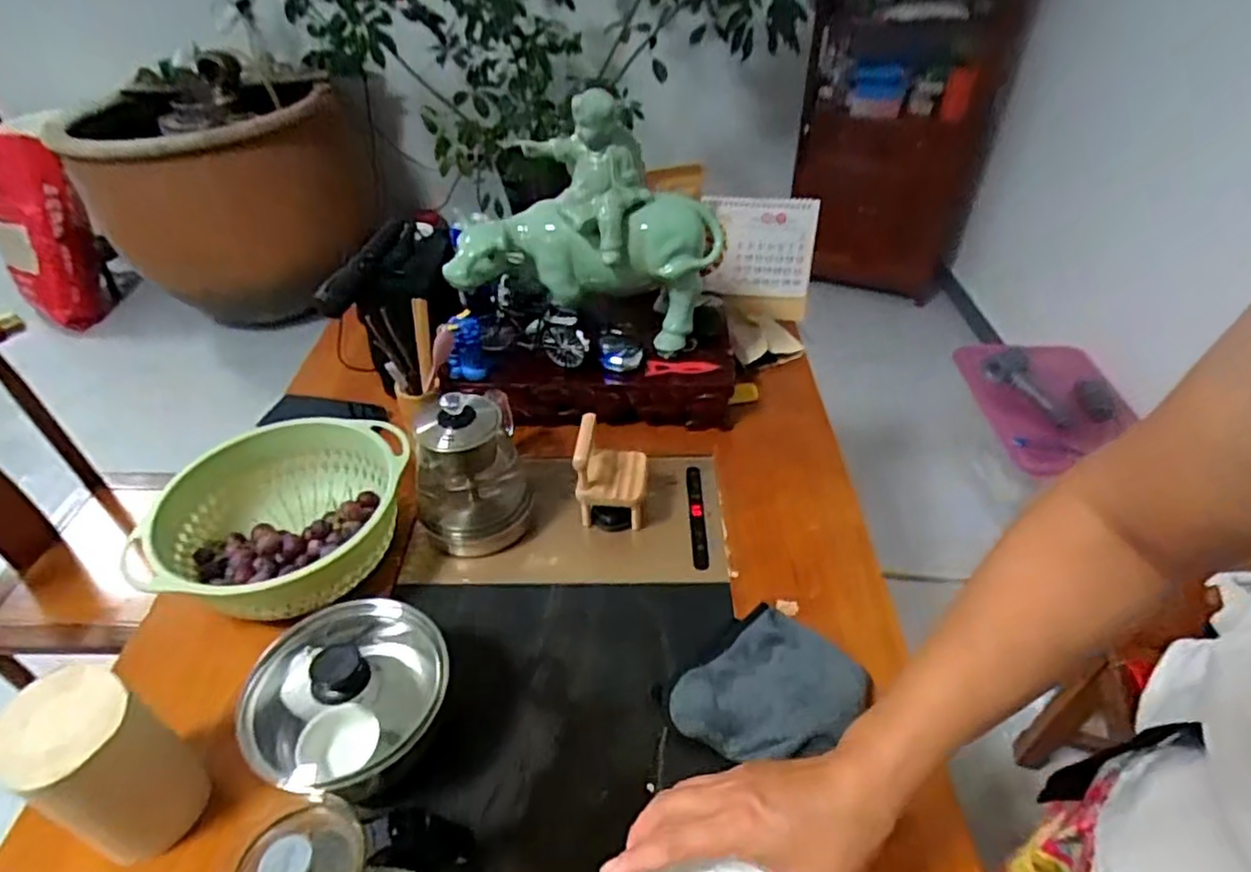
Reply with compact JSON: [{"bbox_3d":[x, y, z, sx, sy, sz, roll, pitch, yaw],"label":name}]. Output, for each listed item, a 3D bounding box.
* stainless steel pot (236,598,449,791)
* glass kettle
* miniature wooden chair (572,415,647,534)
[{"bbox_3d":[-0.232,0.231,0.574,0.154,0.128,0.159,-1,42,1],"label":"stainless steel pot"},{"bbox_3d":[-0.181,0.031,0.762,0.126,0.172,0.142,-14,43,-13],"label":"glass kettle"},{"bbox_3d":[-0.014,0.046,0.776,0.081,0.126,0.072,0,42,1],"label":"miniature wooden chair"}]

